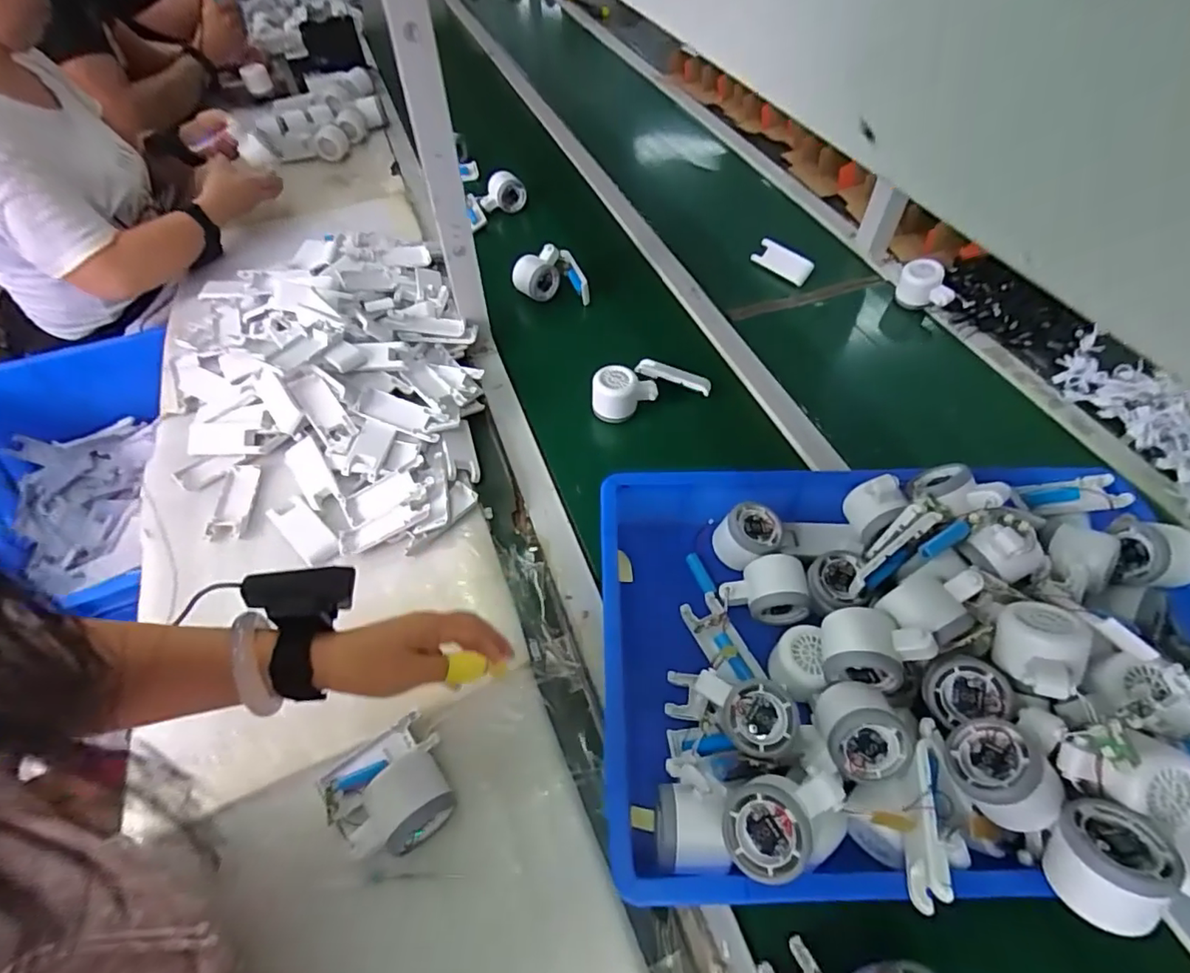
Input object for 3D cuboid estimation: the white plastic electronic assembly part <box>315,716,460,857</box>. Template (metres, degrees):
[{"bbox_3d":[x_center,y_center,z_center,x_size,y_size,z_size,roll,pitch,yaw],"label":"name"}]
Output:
[{"bbox_3d":[-0.170,0.248,0.466,0.093,0.051,0.099,-26,58,-18],"label":"white plastic electronic assembly part"}]

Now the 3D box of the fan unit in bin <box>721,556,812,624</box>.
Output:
[{"bbox_3d":[0.166,0.100,0.560,0.082,0.051,0.056,0,54,0],"label":"fan unit in bin"}]

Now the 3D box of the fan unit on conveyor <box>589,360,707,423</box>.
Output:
[{"bbox_3d":[0.070,-0.142,0.755,0.164,0.054,0.070,-18,56,-13],"label":"fan unit on conveyor"}]

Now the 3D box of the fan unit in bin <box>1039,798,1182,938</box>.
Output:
[{"bbox_3d":[0.331,0.243,0.366,0.061,0.051,0.060,-21,28,-30],"label":"fan unit in bin"}]

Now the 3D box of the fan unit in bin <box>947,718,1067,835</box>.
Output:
[{"bbox_3d":[0.287,0.206,0.407,0.067,0.051,0.060,-29,25,32],"label":"fan unit in bin"}]

